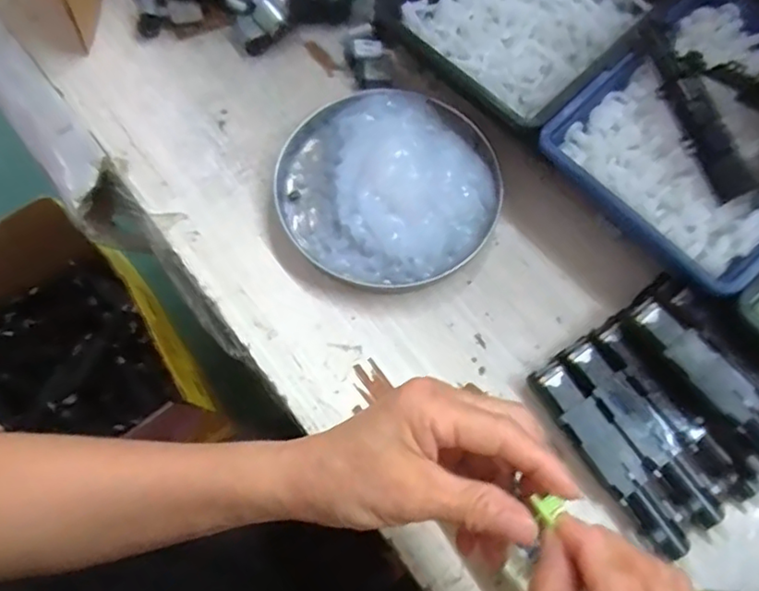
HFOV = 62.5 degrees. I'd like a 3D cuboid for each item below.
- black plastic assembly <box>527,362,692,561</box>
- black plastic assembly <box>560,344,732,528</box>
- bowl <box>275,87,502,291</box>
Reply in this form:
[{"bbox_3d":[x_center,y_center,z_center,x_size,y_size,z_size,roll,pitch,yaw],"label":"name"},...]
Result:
[{"bbox_3d":[0.129,0.092,0.355,0.026,0.020,0.117,-33,73,-11],"label":"black plastic assembly"},{"bbox_3d":[0.150,0.078,0.362,0.025,0.018,0.118,-34,74,-12],"label":"black plastic assembly"},{"bbox_3d":[0.005,-0.076,0.408,0.142,0.031,0.133,0,70,0],"label":"bowl"}]

